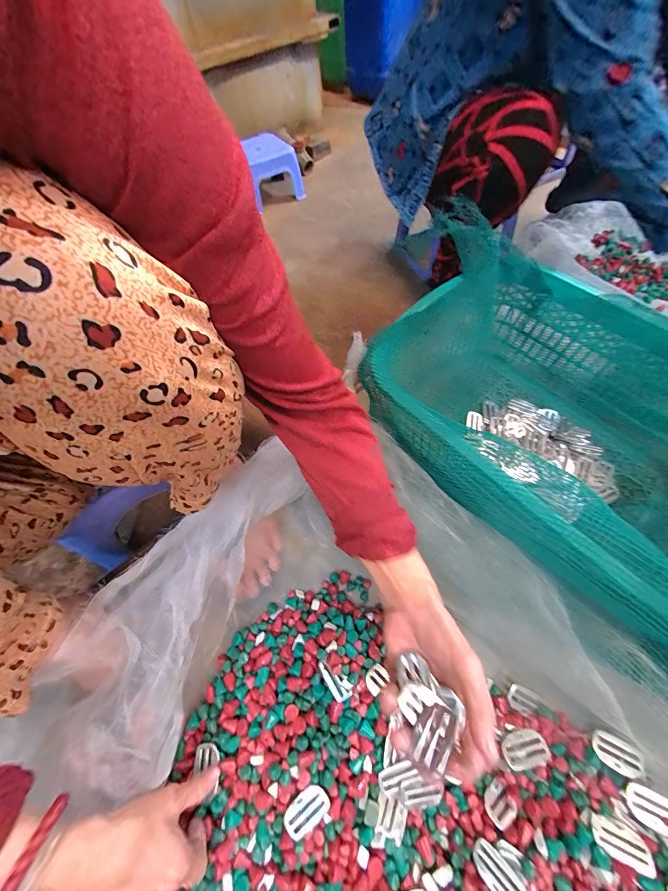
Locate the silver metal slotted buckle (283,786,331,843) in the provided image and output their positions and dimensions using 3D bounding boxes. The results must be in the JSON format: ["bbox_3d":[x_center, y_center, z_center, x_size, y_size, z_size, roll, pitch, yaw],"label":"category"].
[{"bbox_3d":[-0.027,0.361,0.330,0.045,0.009,0.030,-37,63,-18],"label":"silver metal slotted buckle"}]

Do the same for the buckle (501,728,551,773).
[{"bbox_3d":[0.200,0.318,0.349,0.048,0.010,0.029,-18,59,-7],"label":"buckle"}]

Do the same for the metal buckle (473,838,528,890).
[{"bbox_3d":[0.146,0.378,0.294,0.046,0.004,0.030,25,21,35],"label":"metal buckle"}]

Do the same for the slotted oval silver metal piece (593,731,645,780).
[{"bbox_3d":[0.291,0.318,0.344,0.044,0.007,0.027,26,63,18],"label":"slotted oval silver metal piece"}]

